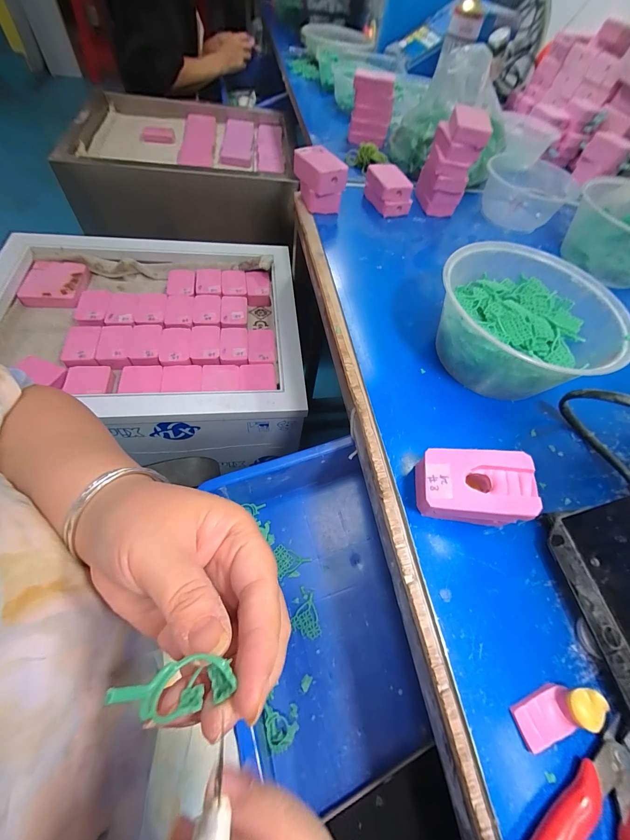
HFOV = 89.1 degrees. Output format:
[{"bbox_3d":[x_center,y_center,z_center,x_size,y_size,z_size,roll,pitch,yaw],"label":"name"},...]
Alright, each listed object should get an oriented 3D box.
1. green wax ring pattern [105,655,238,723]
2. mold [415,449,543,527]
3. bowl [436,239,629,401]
[{"bbox_3d":[-0.042,0.080,0.098,0.024,0.035,0.011,-36,38,-21],"label":"green wax ring pattern"},{"bbox_3d":[0.110,0.051,0.235,0.071,0.050,0.052,12,58,0],"label":"mold"},{"bbox_3d":[0.198,-0.092,0.308,0.150,0.070,0.156,3,59,-6],"label":"bowl"}]

